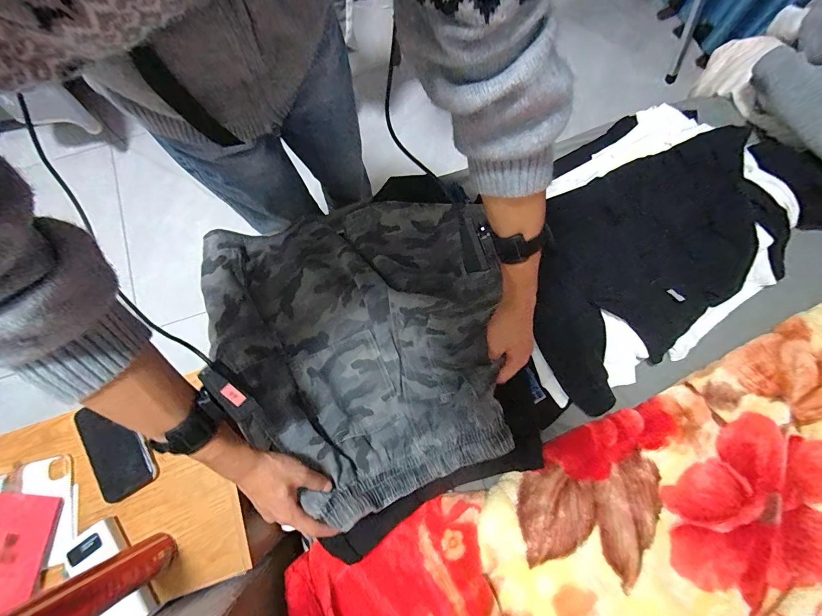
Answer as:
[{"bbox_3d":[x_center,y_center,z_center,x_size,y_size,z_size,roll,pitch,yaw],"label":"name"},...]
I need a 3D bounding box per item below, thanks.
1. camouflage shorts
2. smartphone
[{"bbox_3d":[-0.061,0.034,0.587,0.435,0.108,0.481,-23,75,-5],"label":"camouflage shorts"},{"bbox_3d":[-0.452,0.214,0.546,0.081,0.015,0.148,-33,76,-8],"label":"smartphone"}]

